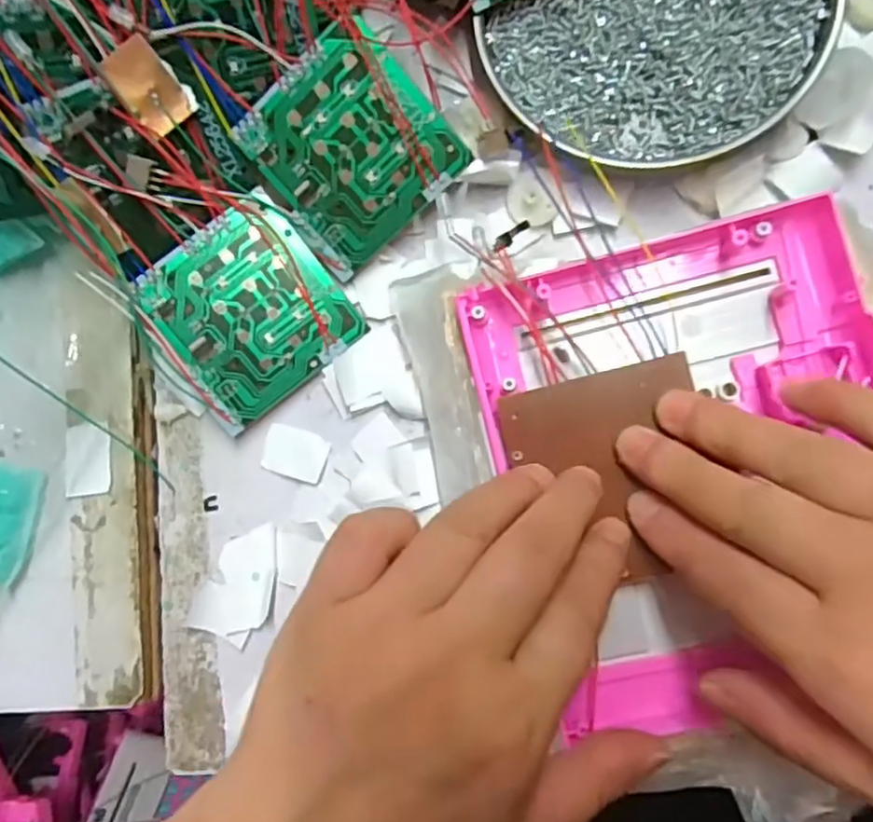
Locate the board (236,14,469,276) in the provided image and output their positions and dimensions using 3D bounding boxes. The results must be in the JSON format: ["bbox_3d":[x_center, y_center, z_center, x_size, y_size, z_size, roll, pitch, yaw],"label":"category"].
[{"bbox_3d":[-0.035,-0.103,0.267,0.071,0.004,0.069,-39,104,14],"label":"board"}]

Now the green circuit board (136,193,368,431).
[{"bbox_3d":[-0.077,-0.041,0.278,0.074,0.004,0.072,-38,102,-2],"label":"green circuit board"}]

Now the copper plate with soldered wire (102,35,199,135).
[{"bbox_3d":[-0.107,-0.120,0.251,0.020,0.004,0.030,-38,116,3],"label":"copper plate with soldered wire"}]

